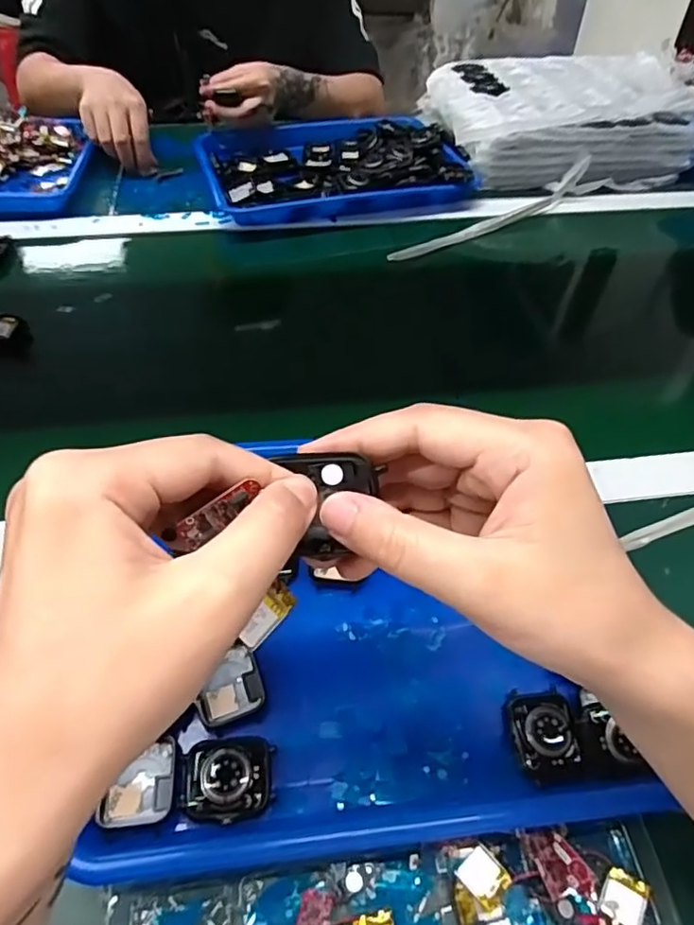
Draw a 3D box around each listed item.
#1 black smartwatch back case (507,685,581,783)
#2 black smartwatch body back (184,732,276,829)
[{"bbox_3d":[0.105,0.144,0.318,0.033,0.009,0.043,-4,49,-7],"label":"black smartwatch back case"},{"bbox_3d":[-0.060,0.158,0.300,0.043,0.008,0.038,-3,49,-6],"label":"black smartwatch body back"}]

